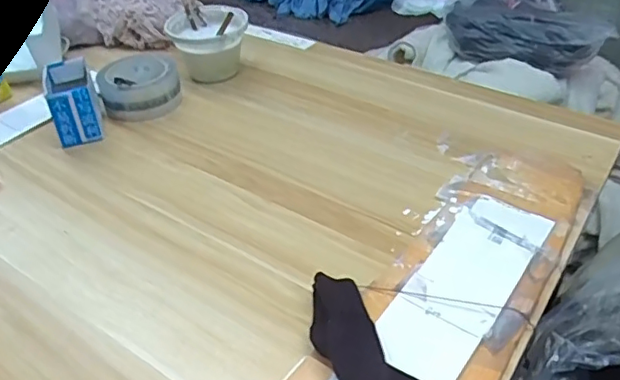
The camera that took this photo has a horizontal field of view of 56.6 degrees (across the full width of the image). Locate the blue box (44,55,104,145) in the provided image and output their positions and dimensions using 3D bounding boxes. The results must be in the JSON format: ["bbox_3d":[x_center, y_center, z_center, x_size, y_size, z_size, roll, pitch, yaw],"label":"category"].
[{"bbox_3d":[-0.283,-0.104,0.693,0.056,0.070,0.091,-14,41,-13],"label":"blue box"}]

